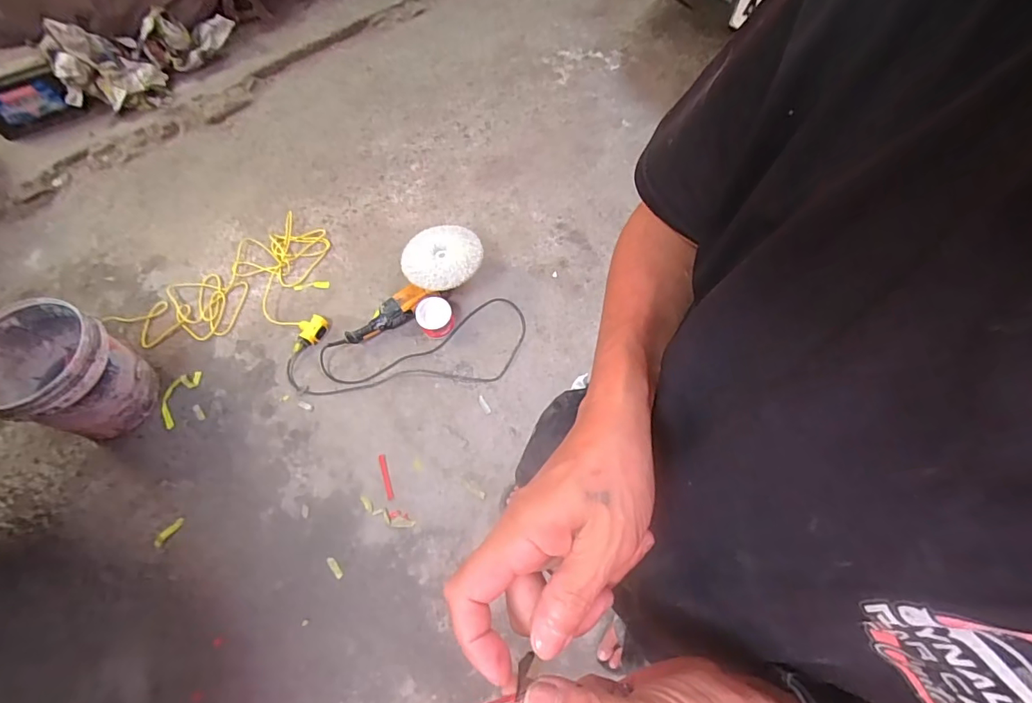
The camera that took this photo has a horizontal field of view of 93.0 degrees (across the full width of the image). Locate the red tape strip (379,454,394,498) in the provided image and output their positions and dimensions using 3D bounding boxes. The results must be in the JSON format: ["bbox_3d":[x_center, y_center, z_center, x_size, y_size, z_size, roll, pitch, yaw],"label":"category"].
[{"bbox_3d":[-0.357,0.344,1.348,0.018,0.007,0.121,-17,75,-4],"label":"red tape strip"}]

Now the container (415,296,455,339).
[{"bbox_3d":[-0.244,-0.103,1.481,0.105,0.074,0.099,1,64,-2],"label":"container"}]

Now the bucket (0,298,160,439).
[{"bbox_3d":[-1.196,0.071,1.313,0.280,0.316,0.284,1,64,-2],"label":"bucket"}]

